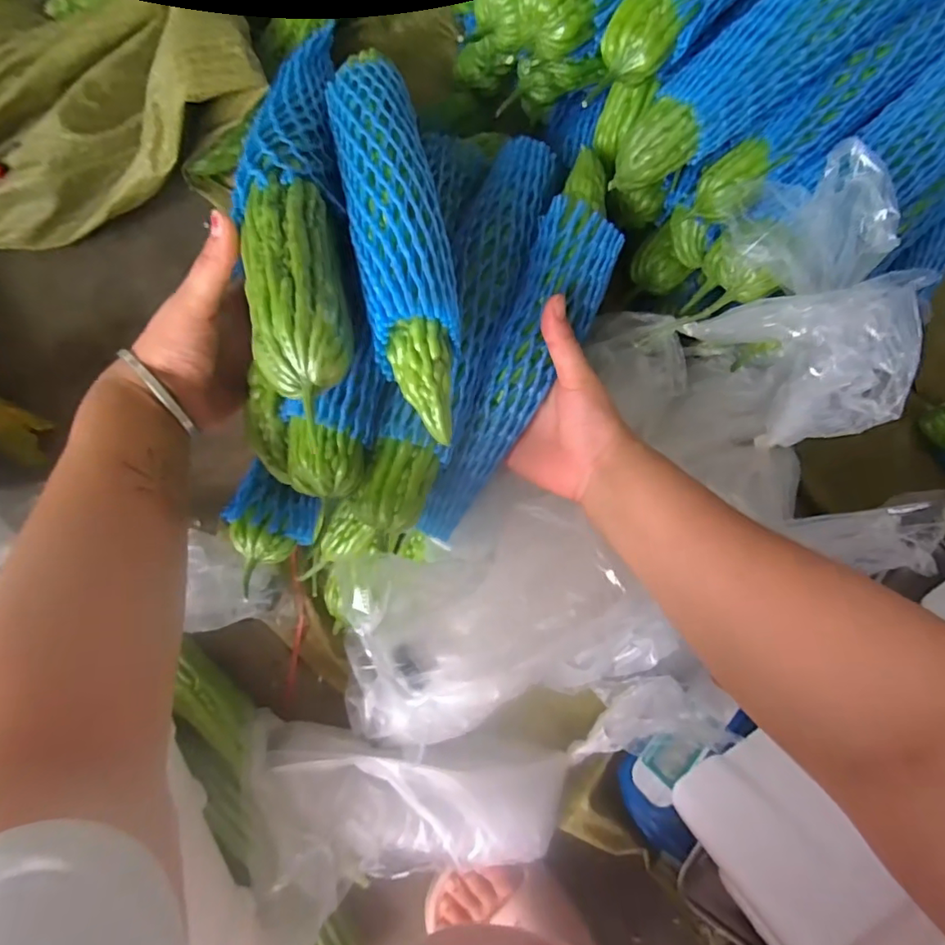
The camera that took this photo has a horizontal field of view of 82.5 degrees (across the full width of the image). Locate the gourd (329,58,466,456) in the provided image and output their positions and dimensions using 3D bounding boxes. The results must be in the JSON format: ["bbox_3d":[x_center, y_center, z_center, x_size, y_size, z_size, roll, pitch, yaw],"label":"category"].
[{"bbox_3d":[-0.043,-0.146,0.316,0.055,0.049,0.267,-10,70,-7],"label":"gourd"}]

